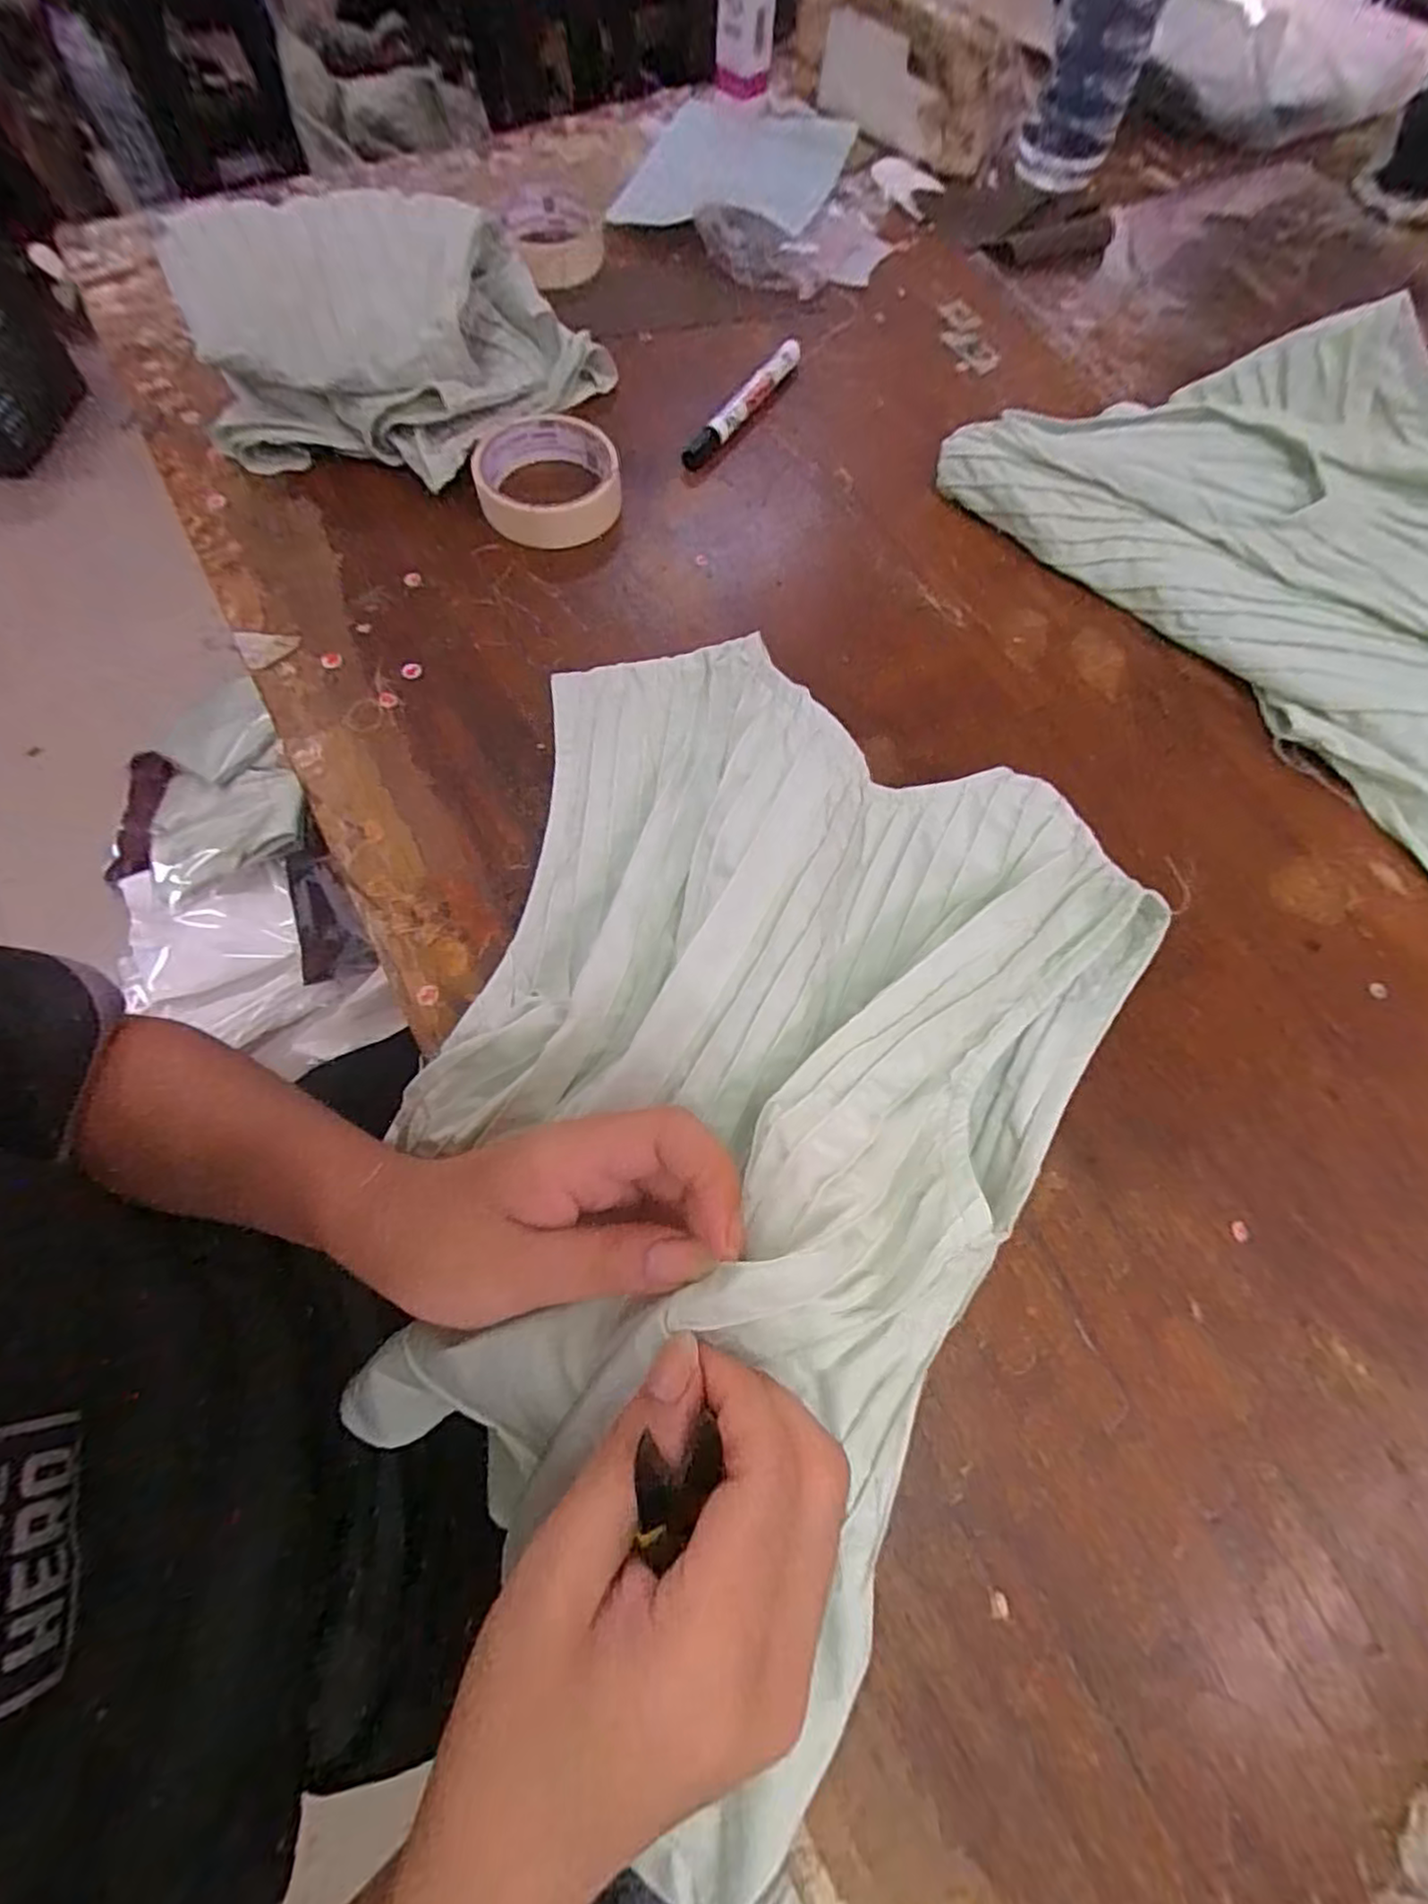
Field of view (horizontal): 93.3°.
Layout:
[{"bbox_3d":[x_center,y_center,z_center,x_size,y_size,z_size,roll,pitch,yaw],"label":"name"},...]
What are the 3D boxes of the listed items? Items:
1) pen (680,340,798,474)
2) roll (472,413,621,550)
[{"bbox_3d":[0.022,-0.391,0.480,0.019,0.017,0.140,36,72,11],"label":"pen"},{"bbox_3d":[-0.108,-0.309,0.439,0.088,0.032,0.095,1,69,-2],"label":"roll"}]

